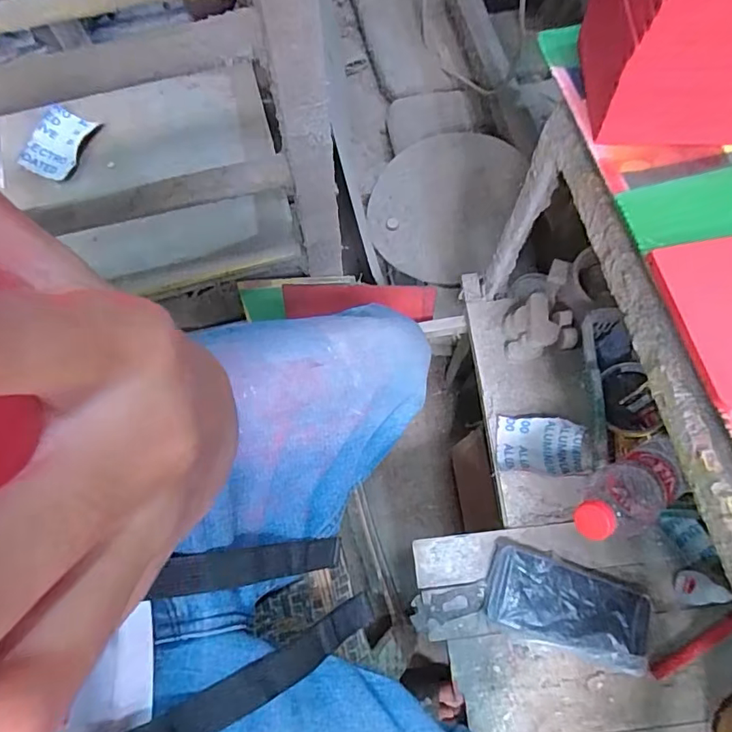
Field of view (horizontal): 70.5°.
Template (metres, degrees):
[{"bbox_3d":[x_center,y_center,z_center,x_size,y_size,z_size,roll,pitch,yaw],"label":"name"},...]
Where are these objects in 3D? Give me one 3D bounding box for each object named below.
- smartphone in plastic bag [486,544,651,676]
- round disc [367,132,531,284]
[{"bbox_3d":[0.212,0.255,0.547,0.161,0.017,0.087,16,71,7],"label":"smartphone in plastic bag"},{"bbox_3d":[0.143,-0.310,0.991,0.262,0.017,0.302,20,81,21],"label":"round disc"}]

